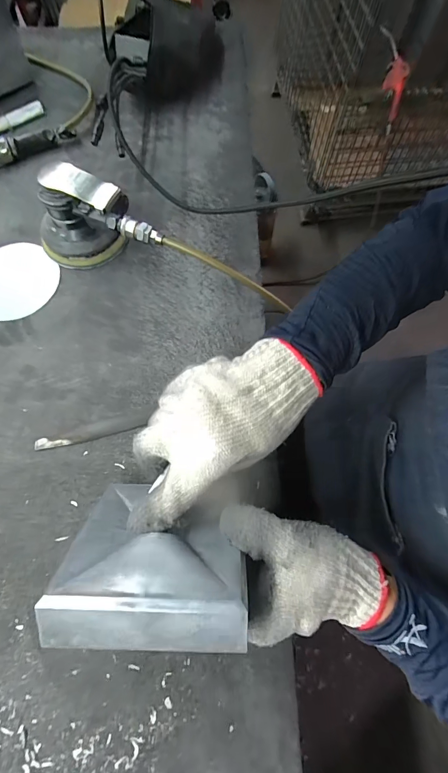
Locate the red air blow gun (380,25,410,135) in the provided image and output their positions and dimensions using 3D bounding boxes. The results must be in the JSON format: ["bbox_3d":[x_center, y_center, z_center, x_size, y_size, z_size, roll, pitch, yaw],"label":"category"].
[{"bbox_3d":[0.494,-0.880,0.982,0.055,0.254,0.060,29,70,39],"label":"red air blow gun"}]

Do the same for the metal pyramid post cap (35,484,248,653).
[{"bbox_3d":[-0.048,0.127,0.261,0.126,0.120,0.036,2,110,3],"label":"metal pyramid post cap"}]

